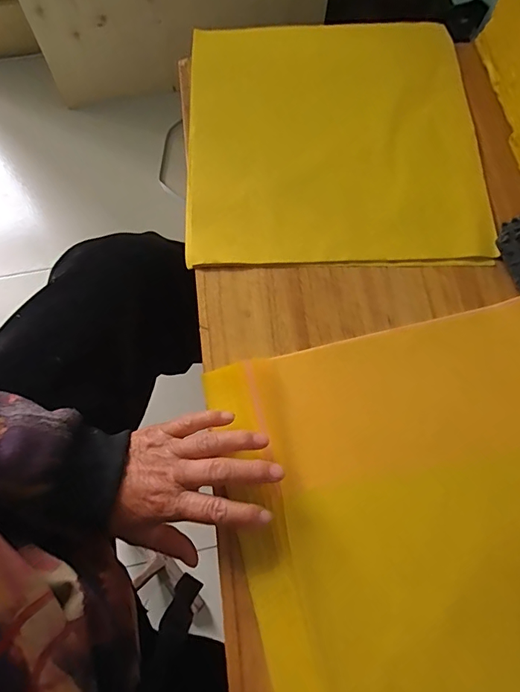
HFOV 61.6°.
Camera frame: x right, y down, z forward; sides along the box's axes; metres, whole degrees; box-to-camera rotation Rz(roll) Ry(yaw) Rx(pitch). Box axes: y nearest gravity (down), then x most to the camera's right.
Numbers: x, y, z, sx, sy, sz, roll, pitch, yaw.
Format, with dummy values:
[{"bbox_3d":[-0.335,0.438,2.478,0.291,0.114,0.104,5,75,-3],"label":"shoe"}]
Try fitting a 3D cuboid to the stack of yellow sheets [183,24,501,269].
[{"bbox_3d":[0.078,-0.224,0.460,0.304,0.016,0.299,-1,75,-3],"label":"stack of yellow sheets"}]

